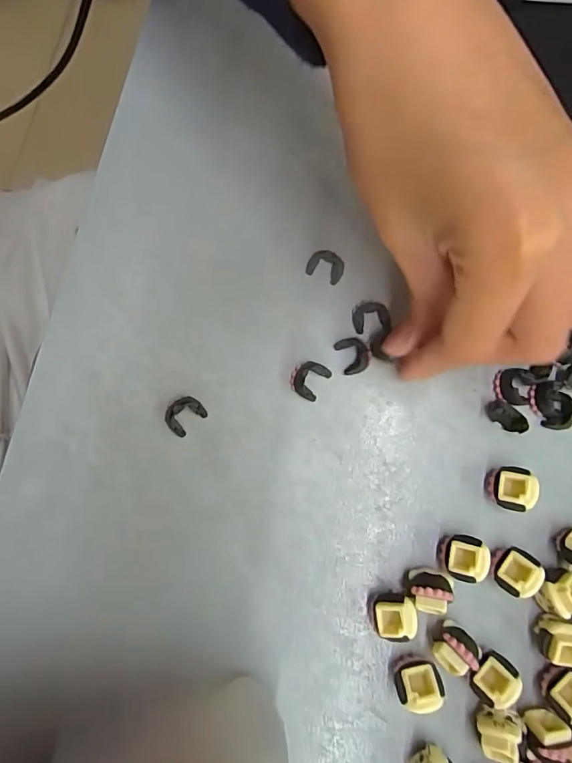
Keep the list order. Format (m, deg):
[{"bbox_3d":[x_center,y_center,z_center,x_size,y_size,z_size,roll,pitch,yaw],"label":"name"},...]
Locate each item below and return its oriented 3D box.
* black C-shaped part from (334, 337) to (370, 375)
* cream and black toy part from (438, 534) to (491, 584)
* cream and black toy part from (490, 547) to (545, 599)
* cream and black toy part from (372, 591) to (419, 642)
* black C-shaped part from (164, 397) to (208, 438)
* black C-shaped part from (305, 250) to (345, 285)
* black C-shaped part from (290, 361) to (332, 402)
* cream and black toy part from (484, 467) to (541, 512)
[{"bbox_3d":[0.028,-0.011,0.199,0.011,0.006,0.016,-19,78,-5],"label":"black C-shaped part"},{"bbox_3d":[0.066,0.066,0.178,0.015,0.016,0.016,0,77,0],"label":"cream and black toy part"},{"bbox_3d":[0.085,0.071,0.177,0.016,0.015,0.016,29,78,6],"label":"cream and black toy part"},{"bbox_3d":[0.039,0.086,0.173,0.015,0.015,0.015,1,77,0],"label":"cream and black toy part"},{"bbox_3d":[-0.042,0.014,0.195,0.016,0.004,0.013,-41,80,-9],"label":"black C-shaped part"},{"bbox_3d":[0.018,-0.051,0.208,0.016,0.008,0.011,26,78,6],"label":"black C-shaped part"},{"bbox_3d":[0.009,-0.001,0.197,0.014,0.006,0.015,33,79,7],"label":"black C-shaped part"},{"bbox_3d":[0.087,0.042,0.183,0.016,0.014,0.016,4,77,1],"label":"cream and black toy part"}]

